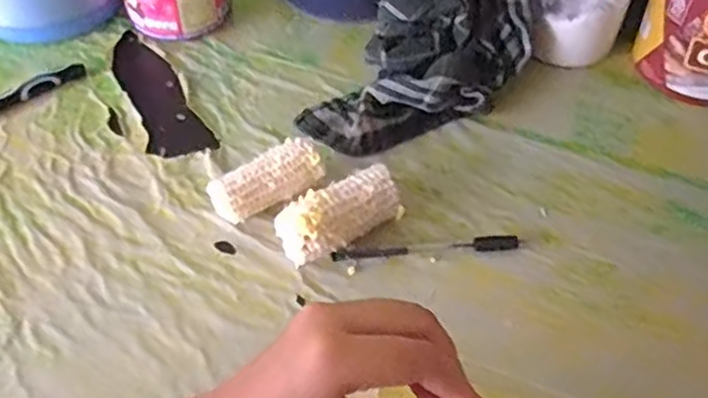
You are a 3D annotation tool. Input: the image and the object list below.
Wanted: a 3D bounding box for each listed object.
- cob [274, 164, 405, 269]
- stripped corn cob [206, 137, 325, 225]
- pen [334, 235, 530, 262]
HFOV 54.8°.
[{"bbox_3d":[-0.008,0.010,0.467,0.085,0.035,0.038,-24,56,-19],"label":"cob"},{"bbox_3d":[-0.062,-0.011,0.487,0.078,0.036,0.032,-21,55,-17],"label":"stripped corn cob"},{"bbox_3d":[0.051,0.033,0.471,0.130,0.006,0.011,-4,52,-5],"label":"pen"}]

